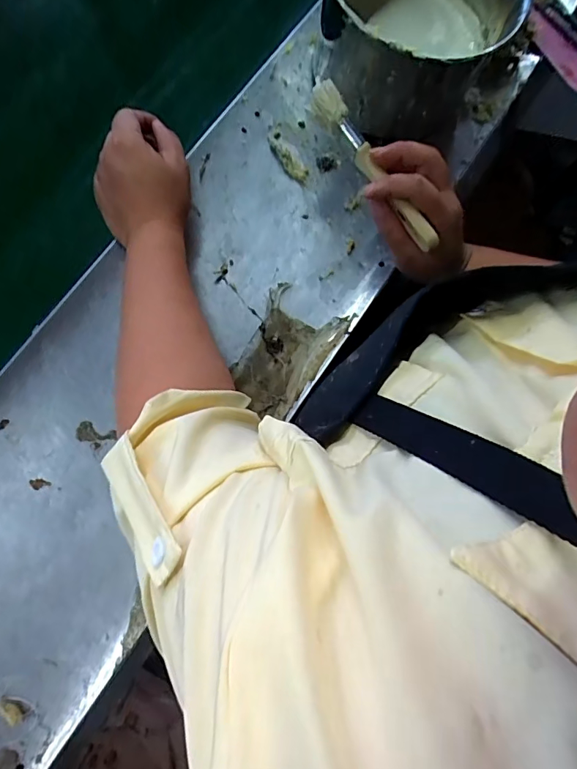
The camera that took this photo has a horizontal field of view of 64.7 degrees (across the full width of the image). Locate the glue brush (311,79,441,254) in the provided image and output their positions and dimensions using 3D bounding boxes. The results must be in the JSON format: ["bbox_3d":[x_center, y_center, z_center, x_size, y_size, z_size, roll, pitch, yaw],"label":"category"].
[{"bbox_3d":[0.068,-0.181,0.375,0.020,0.024,0.160,-33,84,-6],"label":"glue brush"}]

